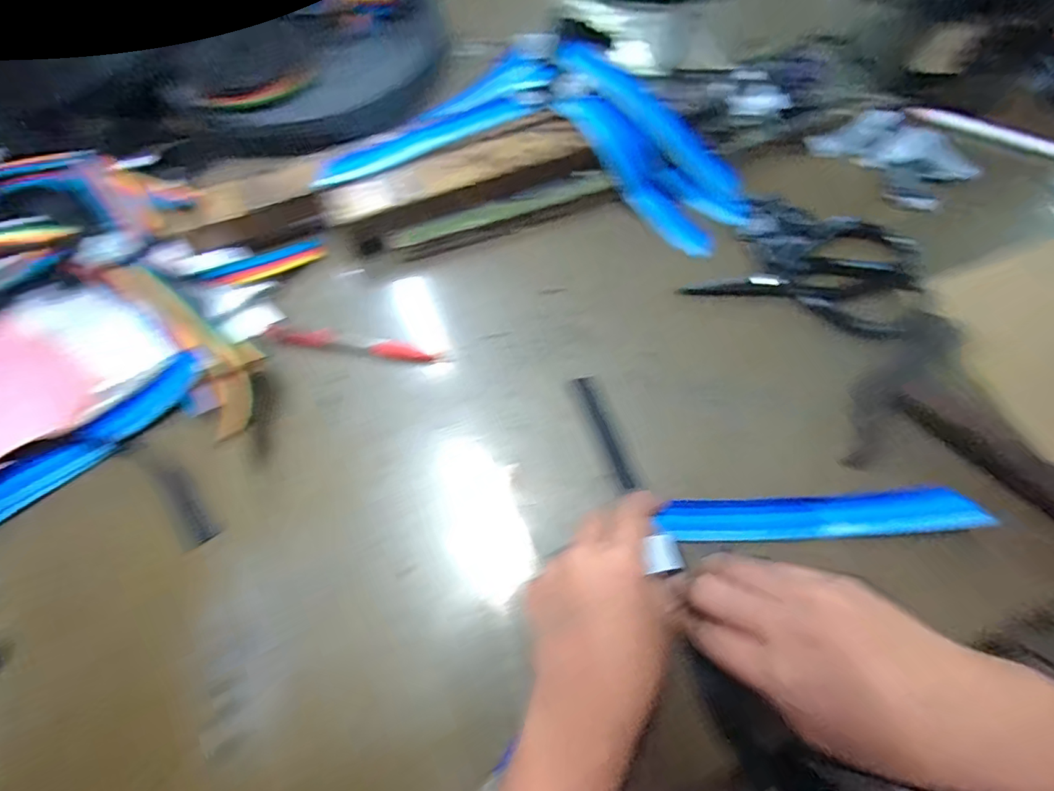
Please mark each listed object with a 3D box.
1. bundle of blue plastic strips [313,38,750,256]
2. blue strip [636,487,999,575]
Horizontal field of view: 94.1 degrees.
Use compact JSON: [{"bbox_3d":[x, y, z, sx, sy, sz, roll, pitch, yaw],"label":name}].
[{"bbox_3d":[0.020,-0.204,0.401,0.329,0.060,0.156,8,67,3],"label":"bundle of blue plastic strips"},{"bbox_3d":[0.164,0.076,0.295,0.203,0.037,0.039,-3,67,-7],"label":"blue strip"}]

